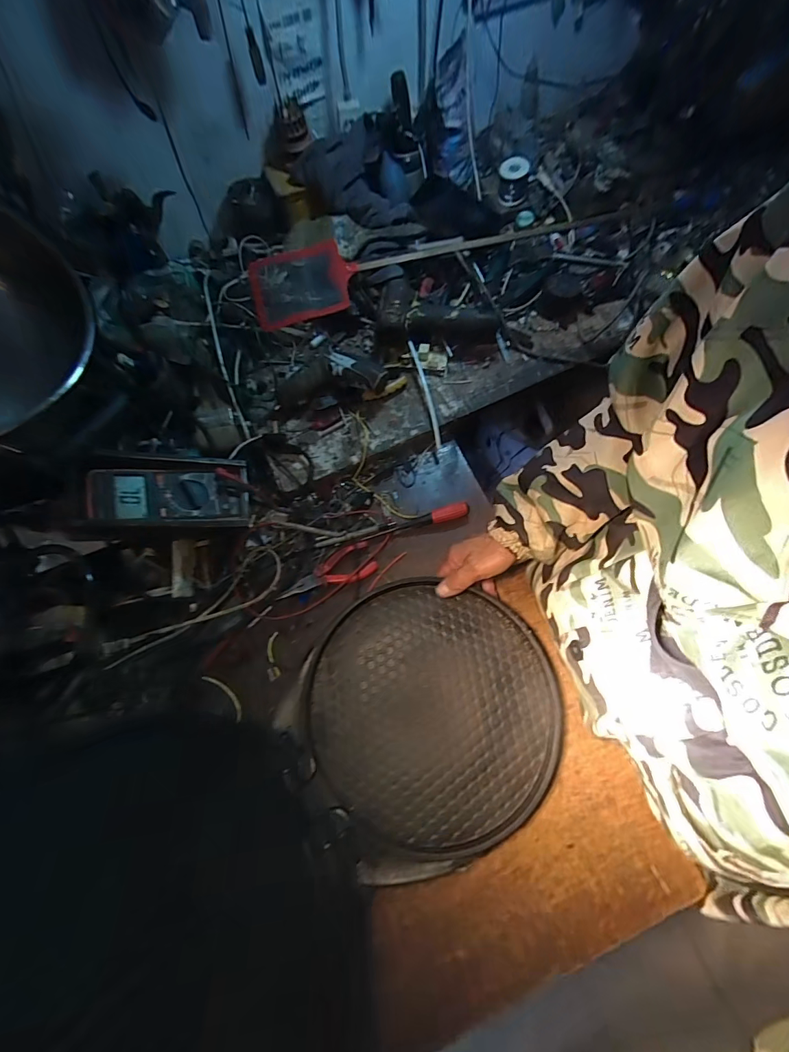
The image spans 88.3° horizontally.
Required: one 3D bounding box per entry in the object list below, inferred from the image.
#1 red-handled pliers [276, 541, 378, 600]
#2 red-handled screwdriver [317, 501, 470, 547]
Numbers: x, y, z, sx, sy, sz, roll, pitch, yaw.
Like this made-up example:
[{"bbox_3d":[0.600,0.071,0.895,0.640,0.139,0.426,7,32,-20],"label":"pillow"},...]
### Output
[{"bbox_3d":[-0.095,0.064,0.568,0.135,0.013,0.051,-19,72,-7],"label":"red-handled pliers"},{"bbox_3d":[0.000,0.001,0.587,0.220,0.021,0.020,-15,72,-5],"label":"red-handled screwdriver"}]

